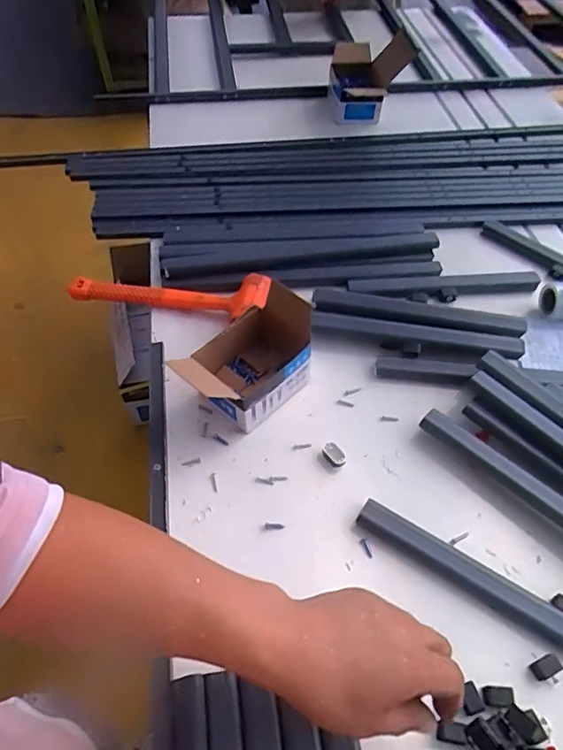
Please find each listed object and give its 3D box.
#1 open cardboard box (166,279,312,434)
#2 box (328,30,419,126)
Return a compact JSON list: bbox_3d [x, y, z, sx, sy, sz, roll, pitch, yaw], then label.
[{"bbox_3d":[-0.030,-0.015,0.598,0.093,0.076,0.166,38,62,25],"label":"open cardboard box"},{"bbox_3d":[0.166,-0.552,0.996,0.154,0.101,0.167,5,53,4],"label":"box"}]

